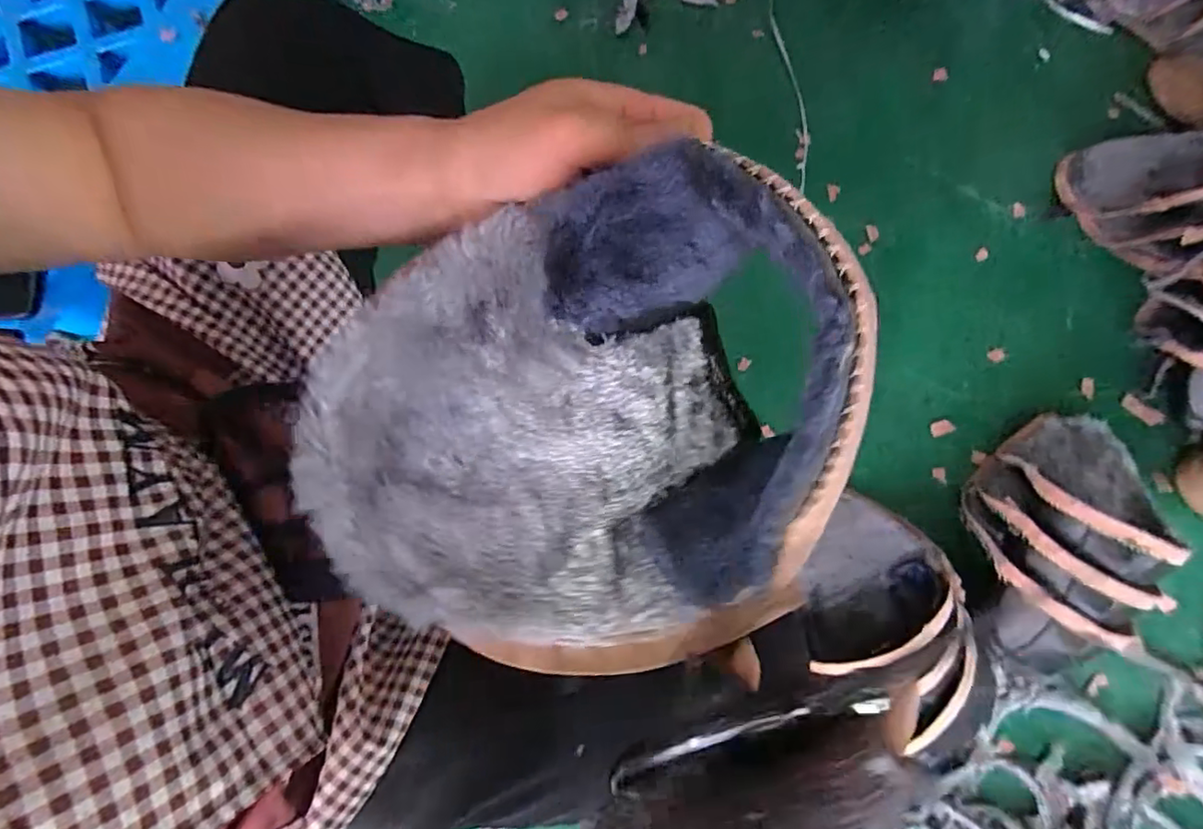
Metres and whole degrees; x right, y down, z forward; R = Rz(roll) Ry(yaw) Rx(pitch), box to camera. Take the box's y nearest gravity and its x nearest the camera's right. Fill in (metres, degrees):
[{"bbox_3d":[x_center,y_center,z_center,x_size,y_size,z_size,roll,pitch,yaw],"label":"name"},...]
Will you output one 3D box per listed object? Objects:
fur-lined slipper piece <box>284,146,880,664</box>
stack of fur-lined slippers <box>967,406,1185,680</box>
[{"bbox_3d":[-0.018,0.012,0.233,0.214,0.103,0.178,-7,78,-2],"label":"fur-lined slipper piece"},{"bbox_3d":[0.547,0.134,0.674,0.307,0.124,0.197,-42,81,-9],"label":"stack of fur-lined slippers"}]

